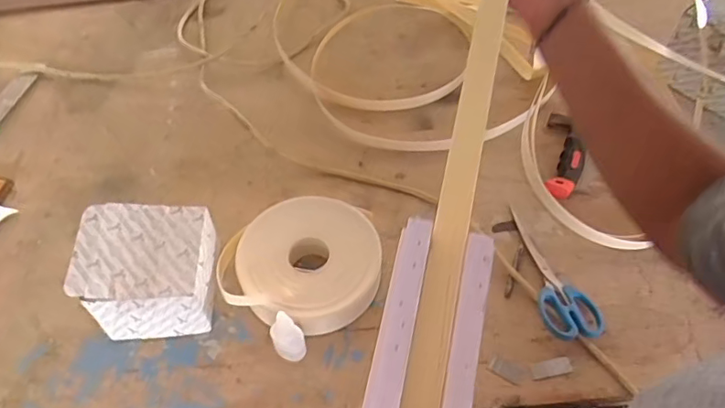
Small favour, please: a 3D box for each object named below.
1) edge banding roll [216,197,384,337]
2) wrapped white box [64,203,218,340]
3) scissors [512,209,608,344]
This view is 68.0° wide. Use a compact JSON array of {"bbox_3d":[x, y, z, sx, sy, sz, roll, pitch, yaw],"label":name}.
[{"bbox_3d":[-0.074,0.075,0.666,0.199,0.052,0.165,-14,53,-9],"label":"edge banding roll"},{"bbox_3d":[-0.246,0.080,0.635,0.140,0.105,0.124,-6,52,-4],"label":"wrapped white box"},{"bbox_3d":[0.234,0.080,0.688,0.074,0.025,0.199,-14,53,-10],"label":"scissors"}]

